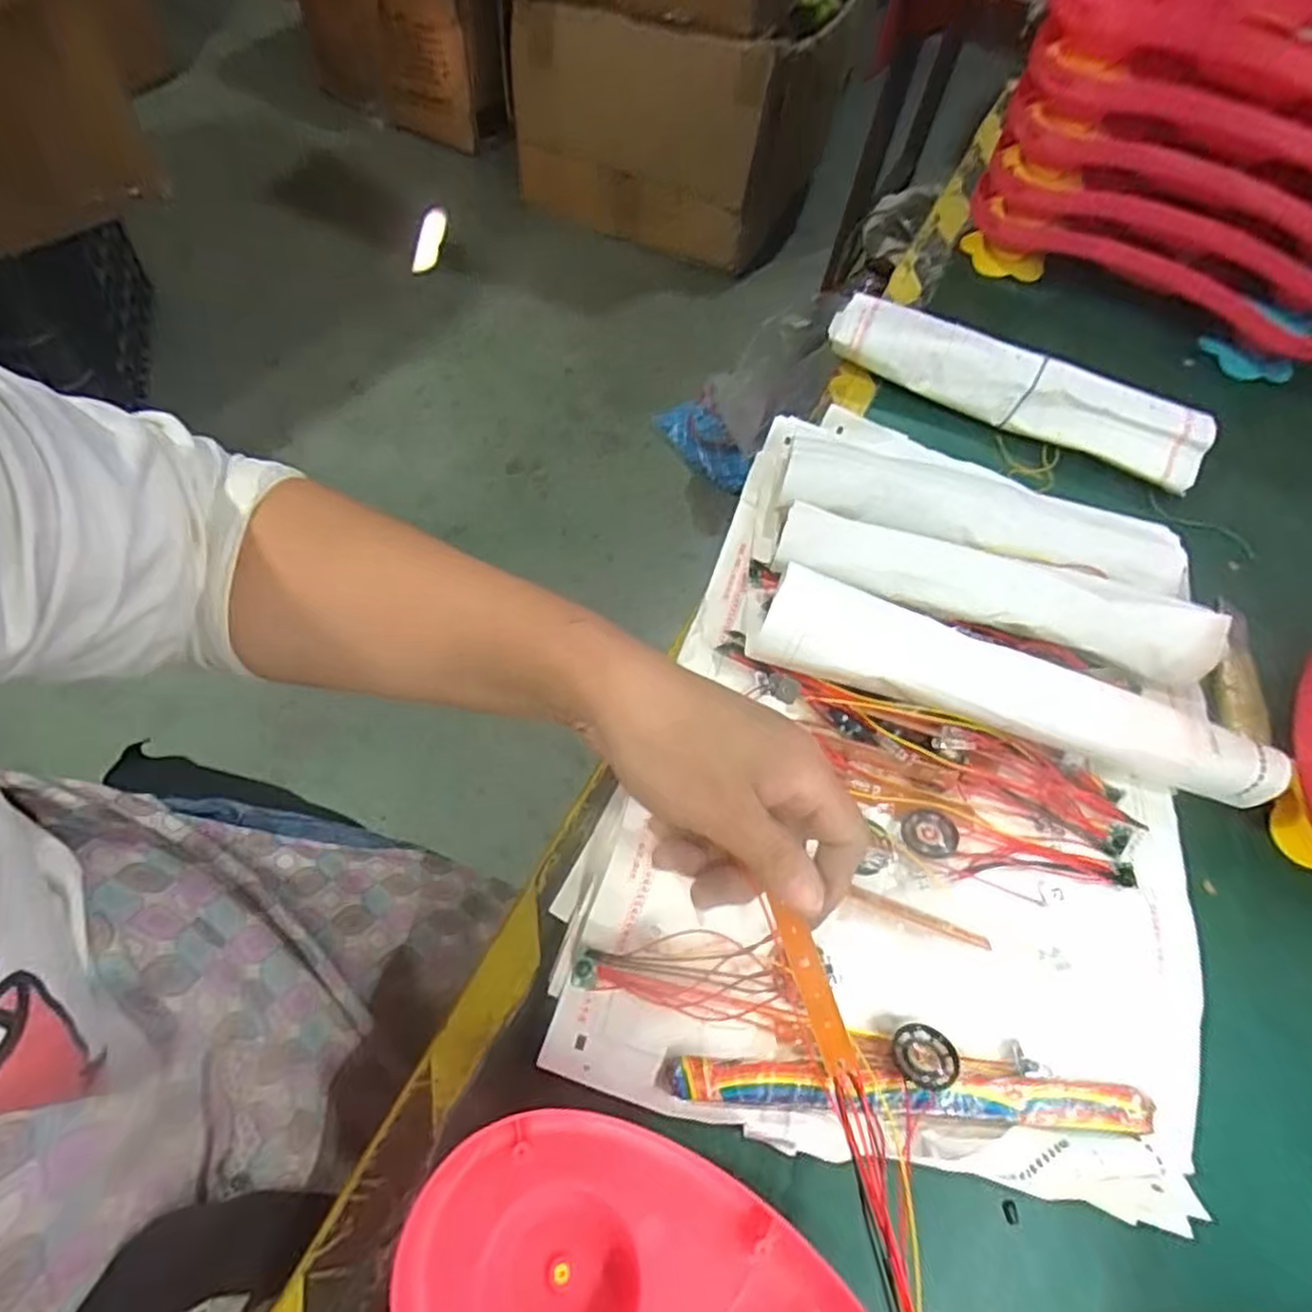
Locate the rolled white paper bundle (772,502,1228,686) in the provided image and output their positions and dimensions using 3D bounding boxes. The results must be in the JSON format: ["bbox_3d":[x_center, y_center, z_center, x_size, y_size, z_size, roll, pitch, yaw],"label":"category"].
[{"bbox_3d":[0.203,-0.040,0.433,0.255,0.035,0.045,17,59,3],"label":"rolled white paper bundle"}]

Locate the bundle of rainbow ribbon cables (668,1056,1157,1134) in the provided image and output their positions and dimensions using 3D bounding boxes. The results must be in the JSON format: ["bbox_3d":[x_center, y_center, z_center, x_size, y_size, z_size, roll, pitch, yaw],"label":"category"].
[{"bbox_3d":[0.111,0.190,0.312,0.206,0.010,0.021,6,59,-4],"label":"bundle of rainbow ribbon cables"}]

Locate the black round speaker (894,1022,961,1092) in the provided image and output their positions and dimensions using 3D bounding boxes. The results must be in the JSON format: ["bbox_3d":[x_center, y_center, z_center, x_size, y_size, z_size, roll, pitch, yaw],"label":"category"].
[{"bbox_3d":[0.120,0.177,0.317,0.025,0.008,0.026,0,58,-1],"label":"black round speaker"}]

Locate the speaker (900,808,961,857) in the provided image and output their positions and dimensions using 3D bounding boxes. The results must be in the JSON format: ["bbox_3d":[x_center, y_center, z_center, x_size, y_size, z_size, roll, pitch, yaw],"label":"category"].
[{"bbox_3d":[0.141,0.091,0.366,0.027,0.005,0.025,3,59,-6],"label":"speaker"}]

